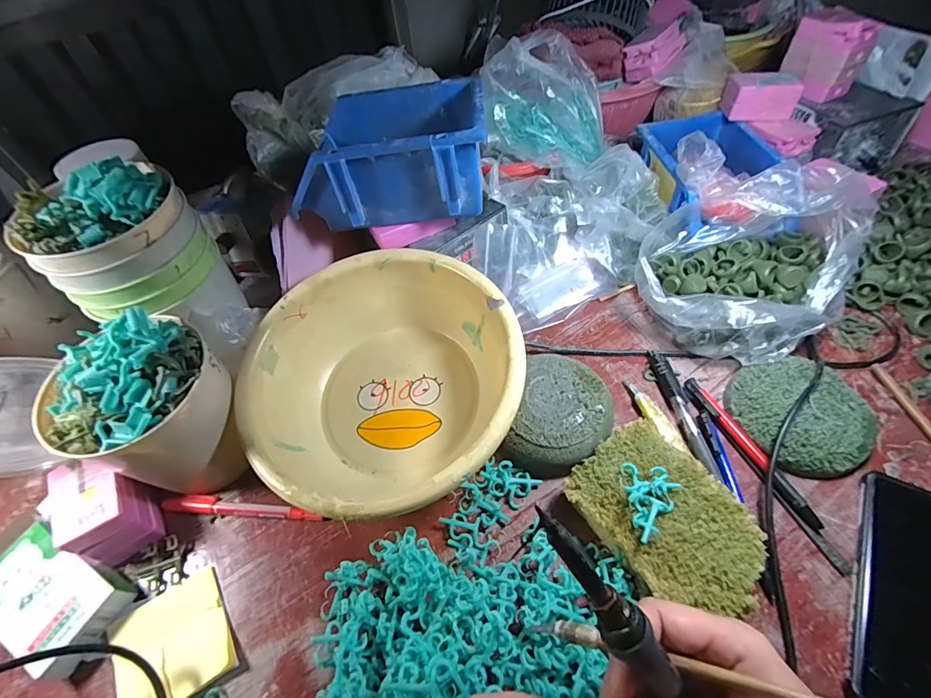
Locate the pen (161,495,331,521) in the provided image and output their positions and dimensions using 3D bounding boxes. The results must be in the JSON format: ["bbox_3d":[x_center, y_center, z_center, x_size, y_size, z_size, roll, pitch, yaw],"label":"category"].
[{"bbox_3d":[-0.186,0.134,0.368,0.140,0.011,0.014,2,55,7],"label":"pen"}]

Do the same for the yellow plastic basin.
[{"bbox_3d":[-0.068,0.030,0.373,0.221,0.087,0.216,-3,55,4],"label":"yellow plastic basin"}]

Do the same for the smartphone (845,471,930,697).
[{"bbox_3d":[0.306,0.170,0.291,0.078,0.015,0.165,22,60,20],"label":"smartphone"}]

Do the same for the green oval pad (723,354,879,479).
[{"bbox_3d":[0.281,0.053,0.368,0.094,0.022,0.103,-32,58,-16],"label":"green oval pad"}]

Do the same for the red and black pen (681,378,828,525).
[{"bbox_3d":[0.234,0.080,0.361,0.012,0.010,0.139,-23,56,-10],"label":"red and black pen"}]

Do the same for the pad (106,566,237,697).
[{"bbox_3d":[-0.211,0.211,0.313,0.074,0.007,0.076,-30,57,-15],"label":"pad"}]

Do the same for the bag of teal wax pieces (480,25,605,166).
[{"bbox_3d":[0.093,-0.284,0.505,0.140,0.103,0.120,-1,55,5],"label":"bag of teal wax pieces"}]

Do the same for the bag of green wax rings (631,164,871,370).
[{"bbox_3d":[0.275,-0.088,0.419,0.206,0.094,0.162,-35,59,-18],"label":"bag of green wax rings"}]

